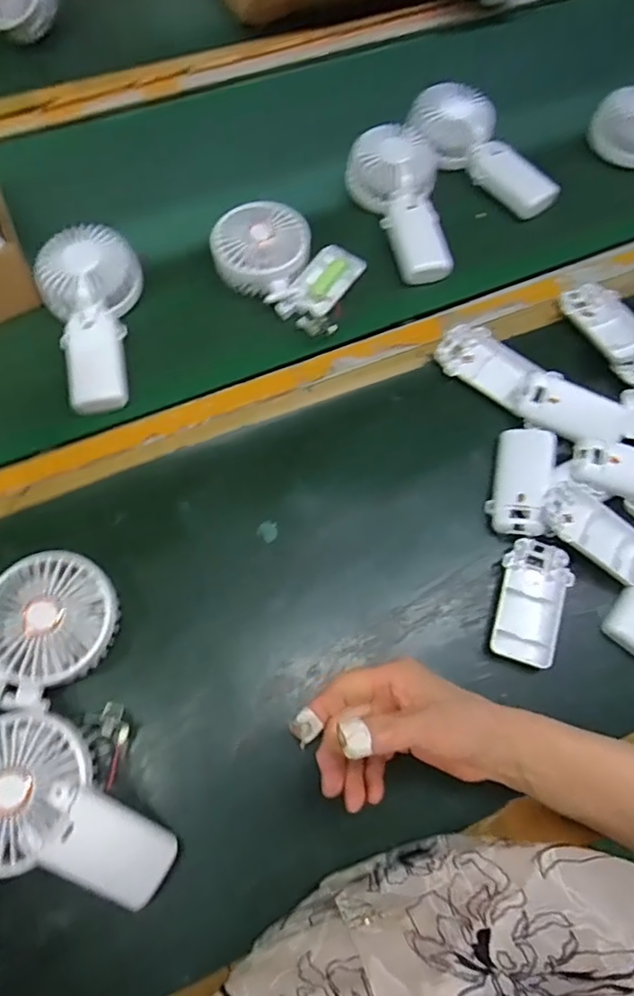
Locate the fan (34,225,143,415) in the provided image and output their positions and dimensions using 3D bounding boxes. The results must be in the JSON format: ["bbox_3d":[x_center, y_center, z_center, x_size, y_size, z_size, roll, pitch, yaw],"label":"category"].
[{"bbox_3d":[-0.194,-0.162,0.503,0.089,0.039,0.175,-16,69,-9],"label":"fan"}]

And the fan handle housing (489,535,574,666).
[{"bbox_3d":[0.166,0.080,0.441,0.050,0.015,0.095,14,68,4],"label":"fan handle housing"}]

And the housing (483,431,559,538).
[{"bbox_3d":[0.169,-0.016,0.465,0.044,0.027,0.094,15,68,4],"label":"housing"}]

